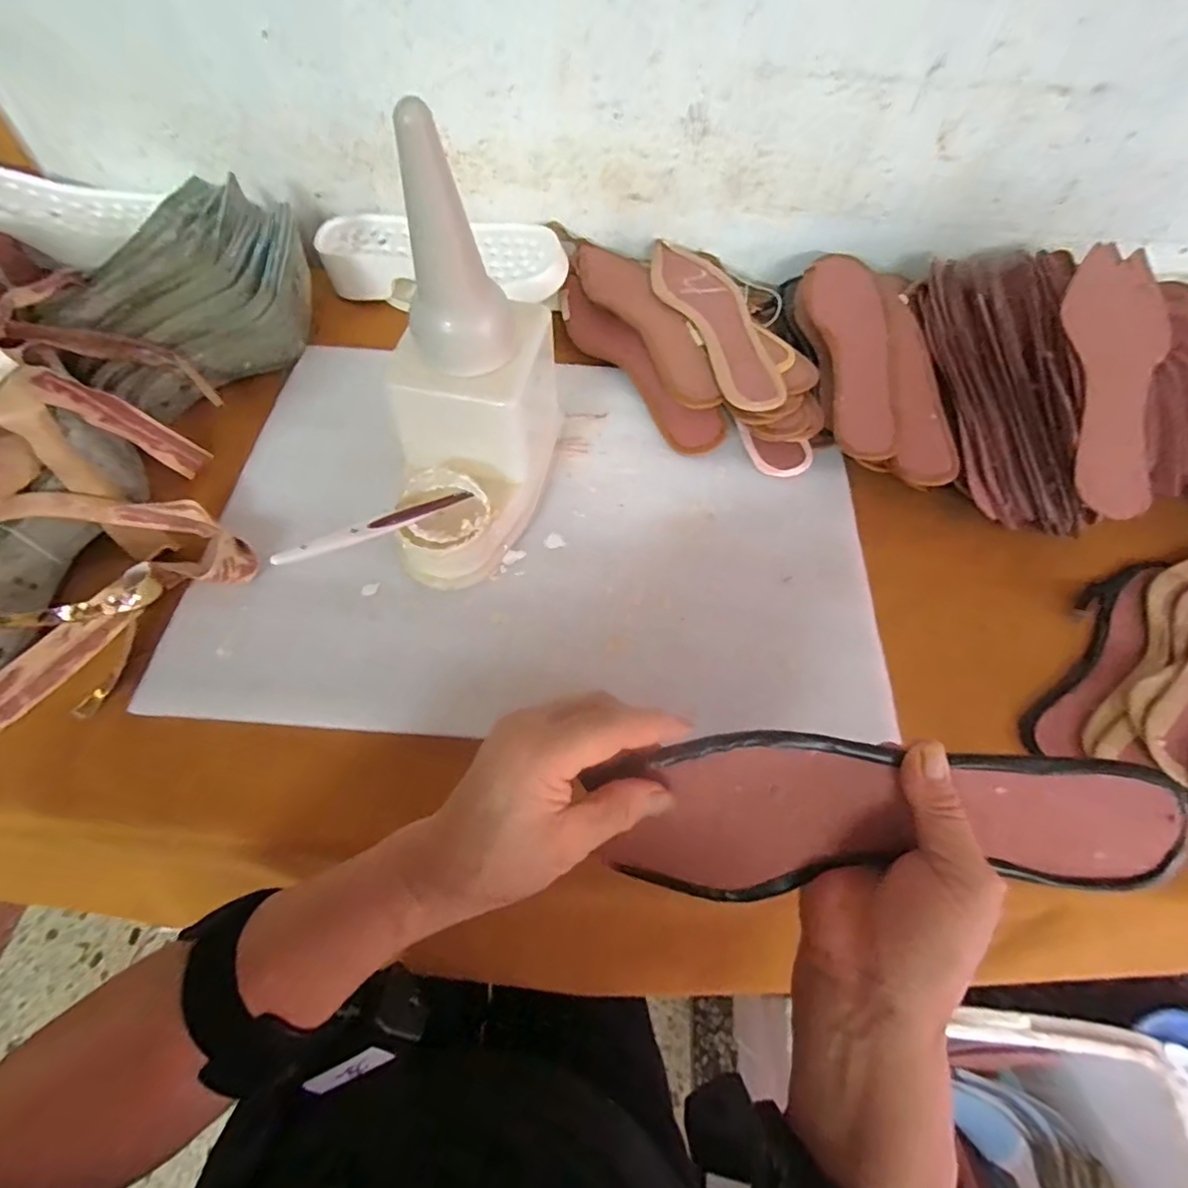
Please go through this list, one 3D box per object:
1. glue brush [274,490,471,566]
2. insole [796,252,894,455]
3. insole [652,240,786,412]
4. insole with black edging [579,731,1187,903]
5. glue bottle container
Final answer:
[{"bbox_3d":[-0.145,-0.047,0.389,0.013,0.011,0.144,39,43,19],"label":"glue brush"},{"bbox_3d":[0.239,-0.221,0.520,0.064,0.012,0.230,-3,68,4],"label":"insole"},{"bbox_3d":[0.115,-0.261,0.535,0.068,0.009,0.250,-20,63,-6],"label":"insole"},{"bbox_3d":[0.123,0.102,0.253,0.234,0.014,0.079,-3,97,10],"label":"insole with black edging"},{"bbox_3d":[-0.083,-0.136,0.375,0.122,0.226,0.165,-3,60,-4],"label":"glue bottle container"}]

